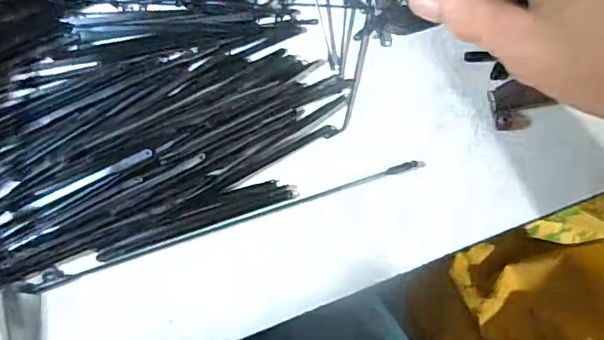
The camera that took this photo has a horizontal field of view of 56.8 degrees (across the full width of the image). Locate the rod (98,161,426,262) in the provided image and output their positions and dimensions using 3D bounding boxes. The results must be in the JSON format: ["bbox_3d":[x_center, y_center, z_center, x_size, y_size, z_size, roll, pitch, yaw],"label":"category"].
[{"bbox_3d":[-0.017,0.020,0.285,0.169,0.004,0.005,-16,93,-9],"label":"rod"}]

